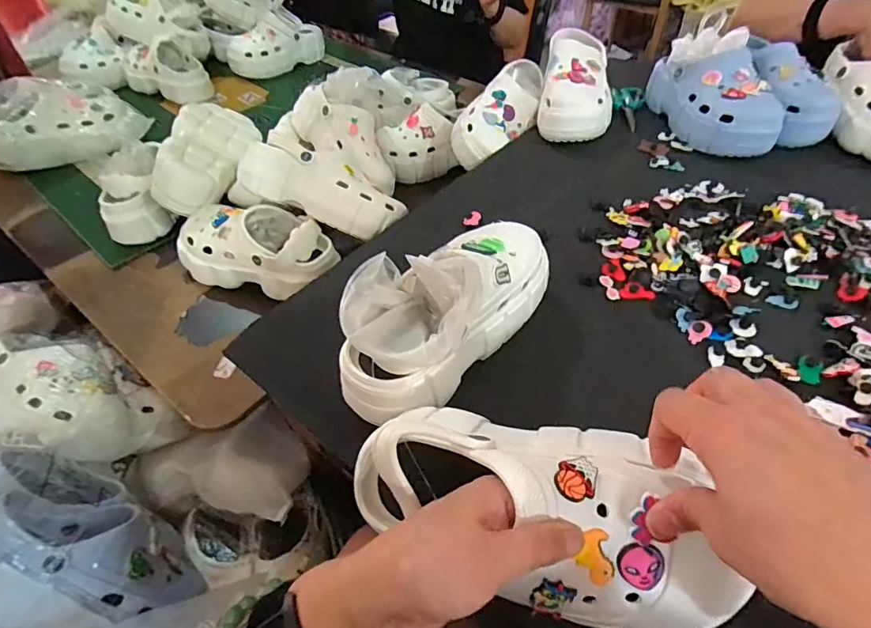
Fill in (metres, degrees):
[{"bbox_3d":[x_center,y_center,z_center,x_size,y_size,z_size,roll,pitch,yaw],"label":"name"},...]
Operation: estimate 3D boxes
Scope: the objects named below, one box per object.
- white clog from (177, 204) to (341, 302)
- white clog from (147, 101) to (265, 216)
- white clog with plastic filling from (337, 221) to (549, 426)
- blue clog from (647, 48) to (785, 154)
[{"bbox_3d":[-0.265,-0.096,0.703,0.258,0.091,0.107,15,50,17],"label":"white clog"},{"bbox_3d":[-0.387,-0.271,0.805,0.123,0.081,0.266,-5,47,-1],"label":"white clog"},{"bbox_3d":[0.010,-0.016,0.455,0.107,0.106,0.240,29,55,27],"label":"white clog with plastic filling"},{"bbox_3d":[0.429,-0.341,0.753,0.112,0.106,0.216,-5,47,-1],"label":"blue clog"}]

